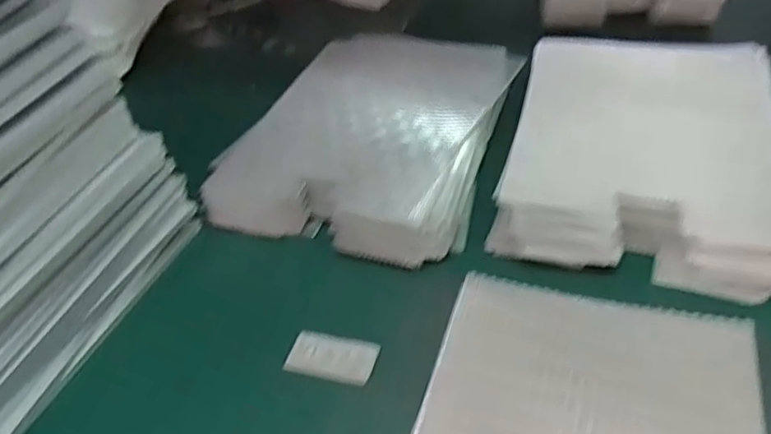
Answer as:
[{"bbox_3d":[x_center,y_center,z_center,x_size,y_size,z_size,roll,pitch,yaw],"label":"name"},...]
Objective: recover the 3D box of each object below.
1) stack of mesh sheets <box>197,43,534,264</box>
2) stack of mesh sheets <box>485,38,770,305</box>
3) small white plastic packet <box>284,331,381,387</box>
[{"bbox_3d":[-0.011,-0.102,0.763,0.275,0.069,0.351,11,44,20],"label":"stack of mesh sheets"},{"bbox_3d":[0.280,-0.076,0.678,0.279,0.072,0.322,8,43,17],"label":"stack of mesh sheets"},{"bbox_3d":[-0.048,0.127,0.572,0.077,0.004,0.041,9,55,12],"label":"small white plastic packet"}]

